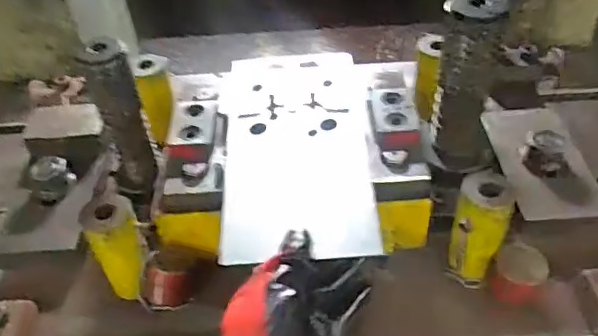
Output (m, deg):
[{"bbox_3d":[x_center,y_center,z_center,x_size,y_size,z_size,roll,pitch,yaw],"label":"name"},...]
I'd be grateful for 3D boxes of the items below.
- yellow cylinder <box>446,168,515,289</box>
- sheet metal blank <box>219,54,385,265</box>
[{"bbox_3d":[0.148,0.052,0.472,0.040,0.095,0.040,10,45,14],"label":"yellow cylinder"},{"bbox_3d":[0.000,-0.025,0.510,0.126,0.008,0.255,-3,47,-1],"label":"sheet metal blank"}]

